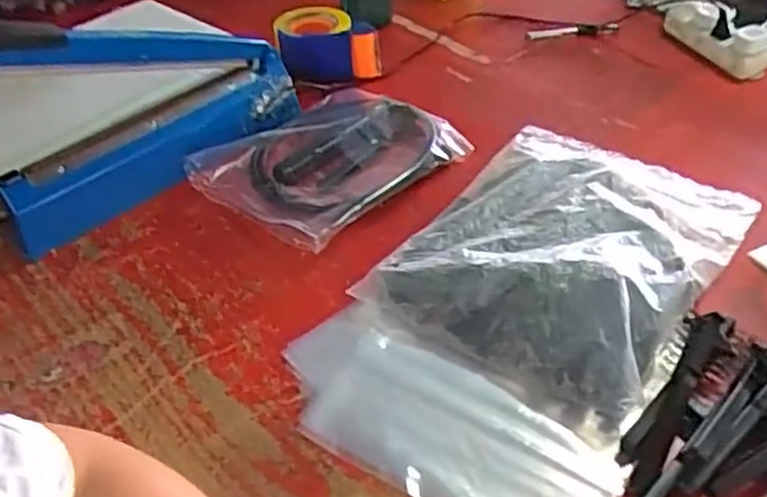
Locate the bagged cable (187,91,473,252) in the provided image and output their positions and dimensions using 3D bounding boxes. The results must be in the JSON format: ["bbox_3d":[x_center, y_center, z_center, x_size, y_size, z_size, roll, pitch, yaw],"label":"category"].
[{"bbox_3d":[-0.061,-0.112,0.877,0.219,0.037,0.260,30,51,31],"label":"bagged cable"}]

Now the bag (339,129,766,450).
[{"bbox_3d":[0.192,-0.014,0.749,0.282,0.056,0.377,26,49,28],"label":"bag"}]

